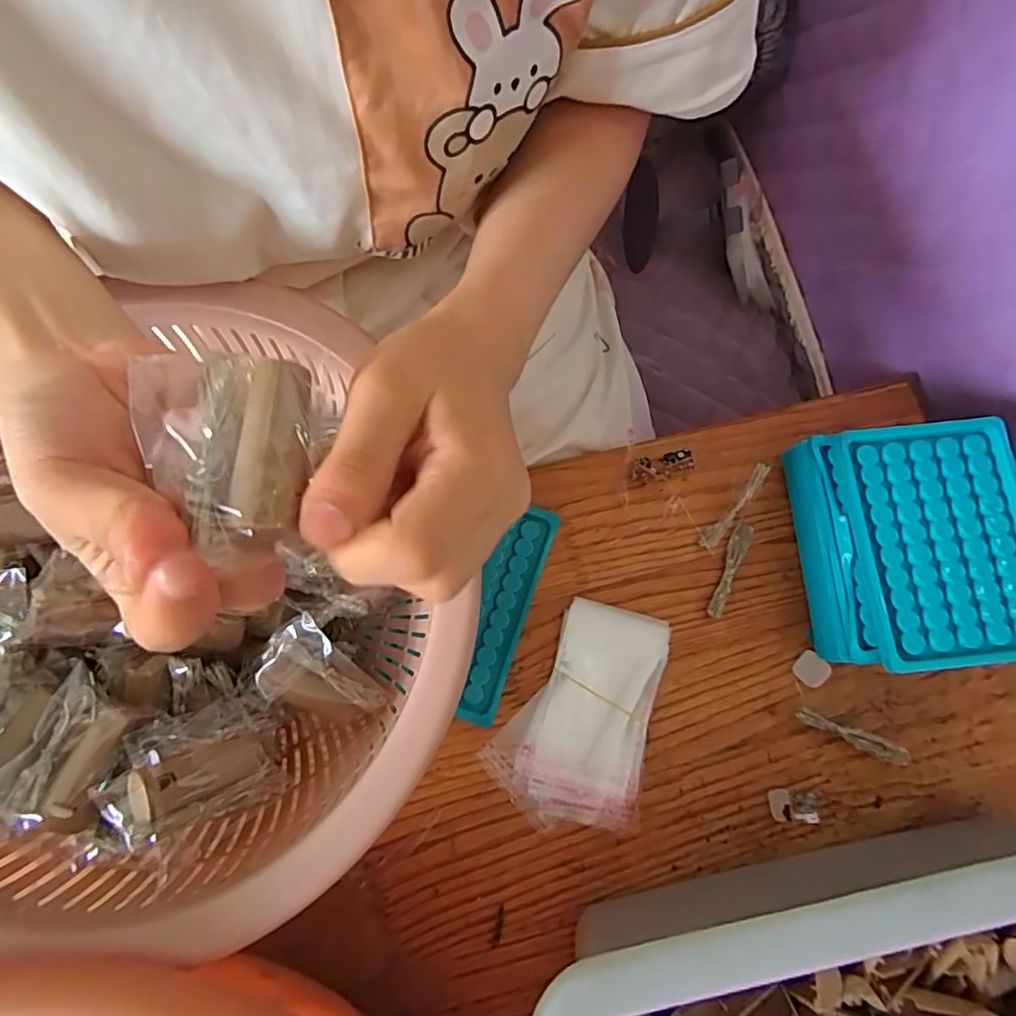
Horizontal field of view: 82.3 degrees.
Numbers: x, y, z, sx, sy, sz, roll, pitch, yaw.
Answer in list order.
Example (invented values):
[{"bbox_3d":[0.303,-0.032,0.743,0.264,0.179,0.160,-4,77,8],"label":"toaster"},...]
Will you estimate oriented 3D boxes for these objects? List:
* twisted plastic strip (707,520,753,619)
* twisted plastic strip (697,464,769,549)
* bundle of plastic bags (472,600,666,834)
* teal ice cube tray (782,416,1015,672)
[{"bbox_3d":[0.139,0.038,0.368,0.012,0.010,0.063,23,79,3],"label":"twisted plastic strip"},{"bbox_3d":[0.141,0.000,0.360,0.011,0.008,0.061,33,110,5],"label":"twisted plastic strip"},{"bbox_3d":[0.042,0.120,0.344,0.085,0.017,0.125,15,79,1],"label":"bundle of plastic bags"},{"bbox_3d":[0.238,0.023,0.351,0.107,0.062,0.133,-5,79,-2],"label":"teal ice cube tray"}]

